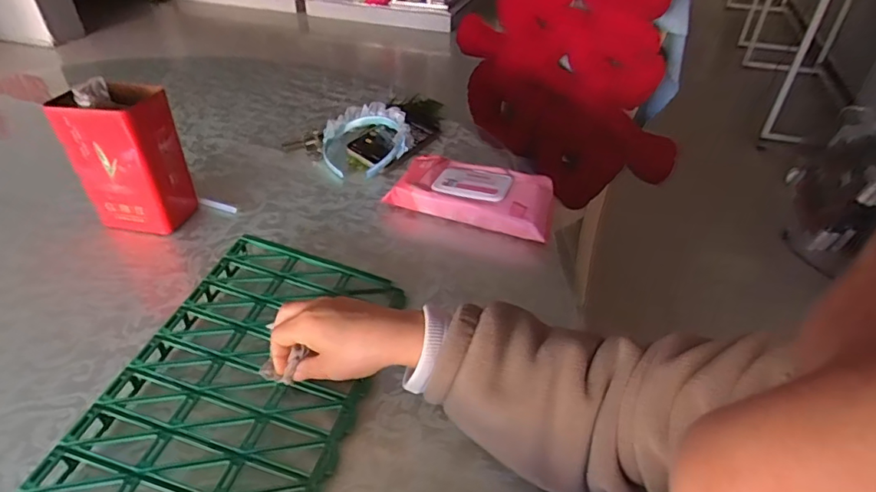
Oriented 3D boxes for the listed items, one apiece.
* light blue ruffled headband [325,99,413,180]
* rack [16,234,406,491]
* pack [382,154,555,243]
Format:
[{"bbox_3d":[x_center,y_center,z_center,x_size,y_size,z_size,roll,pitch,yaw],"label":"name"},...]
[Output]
[{"bbox_3d":[-0.104,-0.159,0.771,0.135,0.057,0.133,-8,40,-10],"label":"light blue ruffled headband"},{"bbox_3d":[-0.172,0.135,0.432,0.190,0.043,0.369,10,40,11],"label":"rack"},{"bbox_3d":[0.049,-0.066,0.673,0.198,0.047,0.093,14,41,16],"label":"pack"}]

